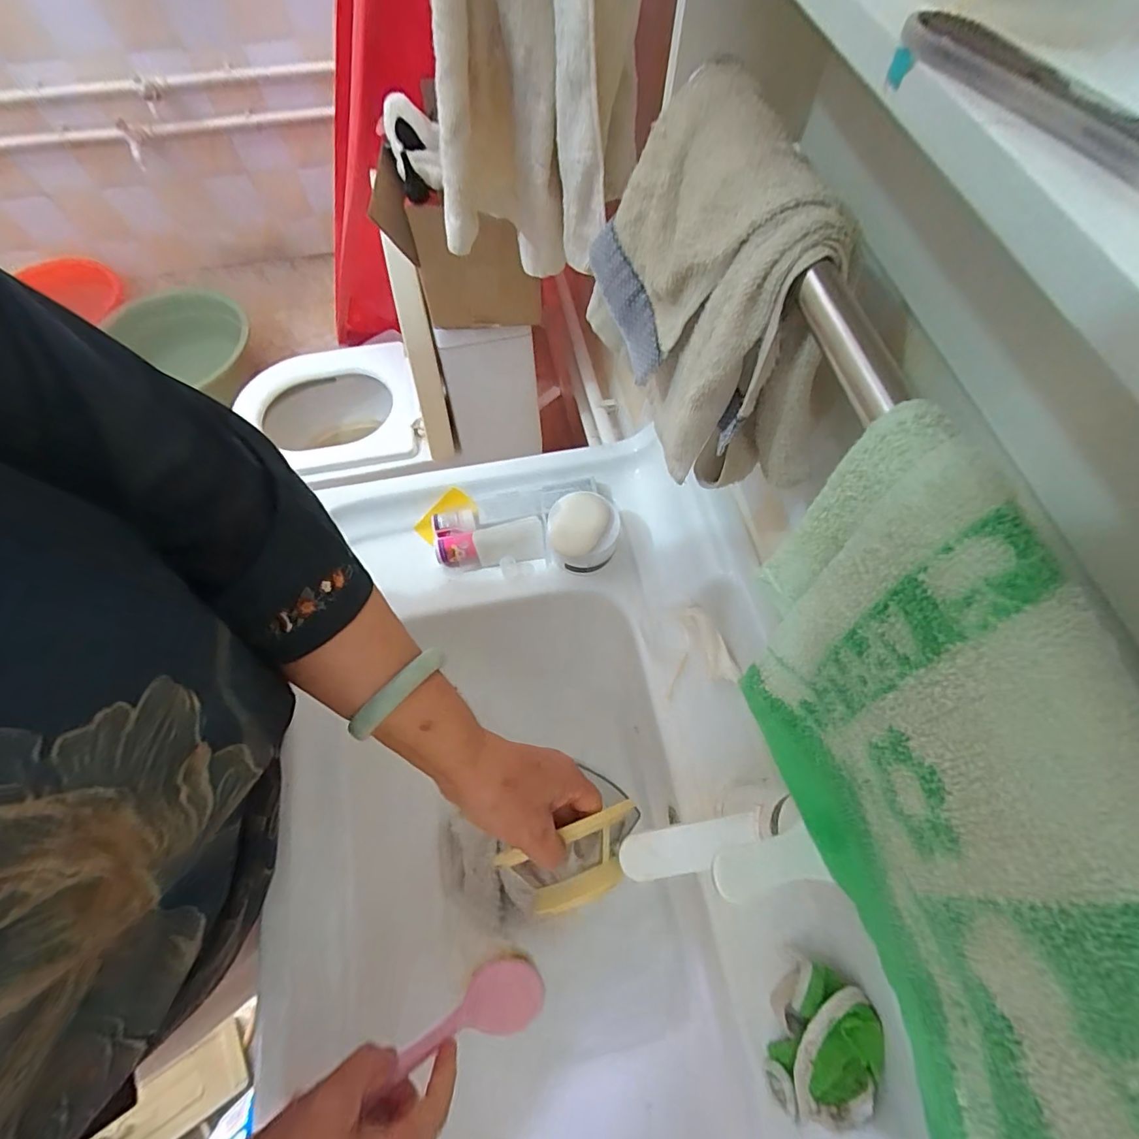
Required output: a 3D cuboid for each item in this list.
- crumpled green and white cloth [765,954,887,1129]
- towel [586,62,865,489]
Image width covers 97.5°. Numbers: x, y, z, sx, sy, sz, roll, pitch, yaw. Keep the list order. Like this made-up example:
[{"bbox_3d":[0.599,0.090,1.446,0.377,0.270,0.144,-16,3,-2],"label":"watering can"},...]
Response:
[{"bbox_3d":[0.188,0.350,0.365,0.064,0.056,0.098,15,67,6],"label":"crumpled green and white cloth"},{"bbox_3d":[0.082,-0.148,0.300,0.064,0.167,0.196,-21,68,-9],"label":"towel"}]

